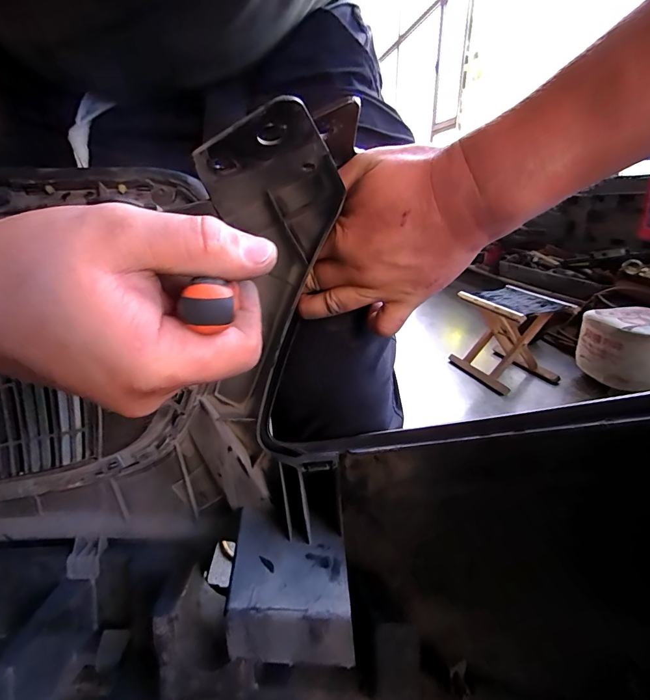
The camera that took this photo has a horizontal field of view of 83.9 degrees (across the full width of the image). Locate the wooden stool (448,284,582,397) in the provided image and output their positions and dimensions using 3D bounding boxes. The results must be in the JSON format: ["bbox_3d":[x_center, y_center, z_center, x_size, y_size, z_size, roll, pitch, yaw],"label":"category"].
[{"bbox_3d":[0.719,-0.056,1.451,0.301,0.325,0.341,-11,23,-21],"label":"wooden stool"}]

